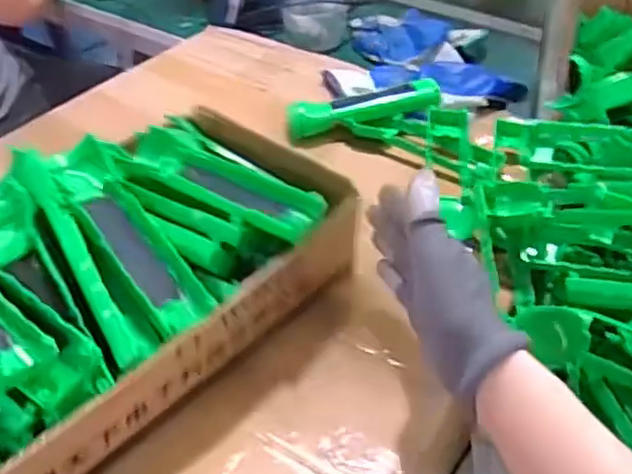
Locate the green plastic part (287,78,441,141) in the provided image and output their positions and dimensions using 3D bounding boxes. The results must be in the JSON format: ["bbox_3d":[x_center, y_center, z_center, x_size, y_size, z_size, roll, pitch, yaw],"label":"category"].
[{"bbox_3d":[0.050,-0.136,0.695,0.157,0.037,0.050,-6,38,-8],"label":"green plastic part"}]

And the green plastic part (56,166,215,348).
[{"bbox_3d":[-0.124,0.005,0.434,0.052,0.024,0.135,-29,75,-32],"label":"green plastic part"}]

